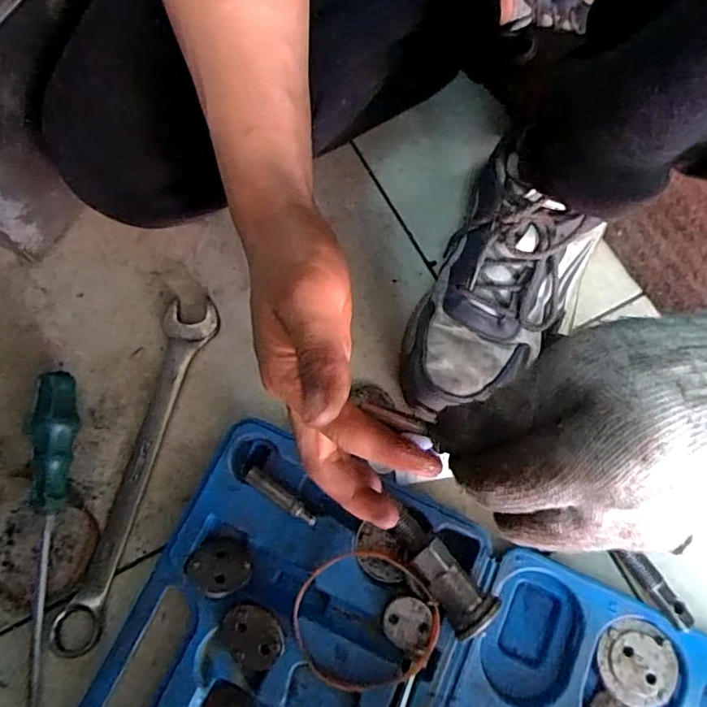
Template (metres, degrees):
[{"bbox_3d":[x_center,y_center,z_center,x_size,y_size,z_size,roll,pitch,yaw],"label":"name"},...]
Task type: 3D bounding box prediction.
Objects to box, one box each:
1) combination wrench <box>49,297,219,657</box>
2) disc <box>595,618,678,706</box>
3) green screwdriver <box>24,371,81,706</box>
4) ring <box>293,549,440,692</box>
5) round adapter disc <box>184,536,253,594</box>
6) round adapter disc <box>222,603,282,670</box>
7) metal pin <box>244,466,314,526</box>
[{"bbox_3d":[-0.156,0.078,0.400,0.038,0.010,0.251,15,74,5],"label":"combination wrench"},{"bbox_3d":[0.180,0.196,0.350,0.047,0.004,0.049,0,73,0],"label":"disc"},{"bbox_3d":[-0.206,0.132,0.369,0.026,0.032,0.240,-3,73,-1],"label":"green screwdriver"},{"bbox_3d":[0.007,0.166,0.346,0.086,0.010,0.084,0,73,0],"label":"ring"},{"bbox_3d":[-0.087,0.136,0.357,0.041,0.006,0.032,12,73,4],"label":"round adapter disc"},{"bbox_3d":[-0.062,0.174,0.342,0.034,0.013,0.039,-19,74,-5],"label":"round adapter disc"},{"bbox_3d":[-0.047,0.095,0.366,0.053,0.016,0.011,34,76,10],"label":"metal pin"}]

